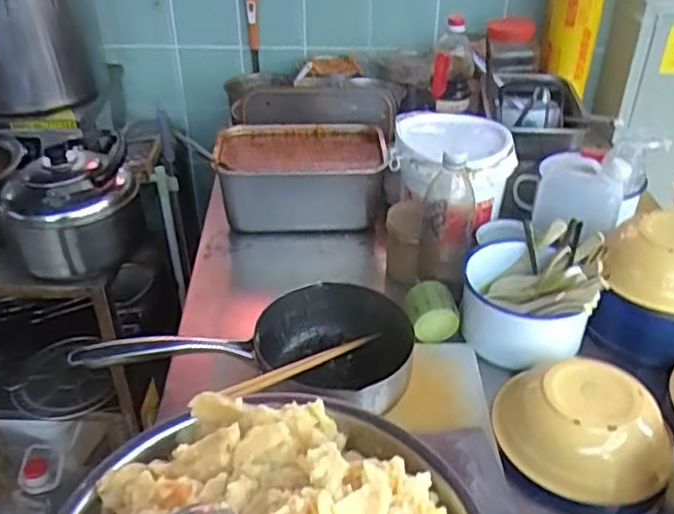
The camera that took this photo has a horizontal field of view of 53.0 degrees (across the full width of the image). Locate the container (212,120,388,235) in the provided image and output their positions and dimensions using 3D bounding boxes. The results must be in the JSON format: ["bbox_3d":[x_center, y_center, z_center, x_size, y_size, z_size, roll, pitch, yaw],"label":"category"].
[{"bbox_3d":[-0.055,-0.113,1.056,0.254,0.128,0.130,1,35,2],"label":"container"}]

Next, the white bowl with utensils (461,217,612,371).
[{"bbox_3d":[0.249,0.042,0.879,0.159,0.117,0.159,0,35,0],"label":"white bowl with utensils"}]

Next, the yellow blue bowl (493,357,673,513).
[{"bbox_3d":[0.264,0.183,0.734,0.185,0.087,0.160,15,37,20],"label":"yellow blue bowl"}]

